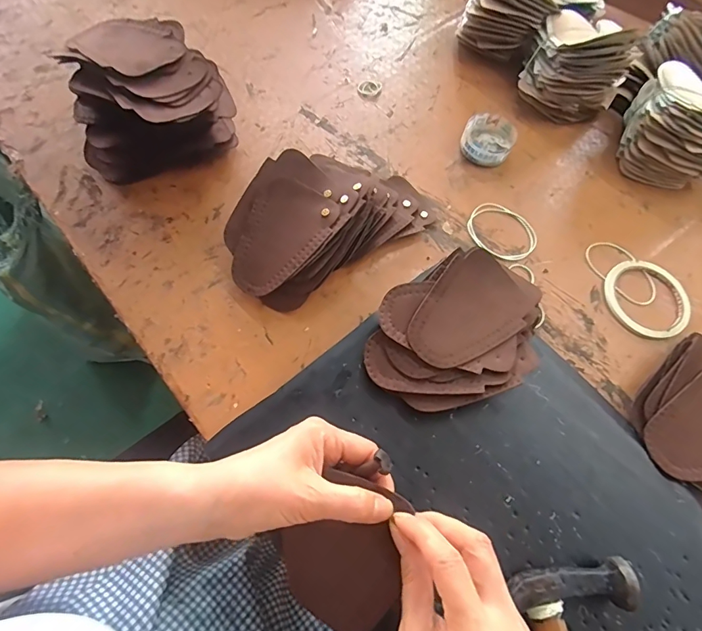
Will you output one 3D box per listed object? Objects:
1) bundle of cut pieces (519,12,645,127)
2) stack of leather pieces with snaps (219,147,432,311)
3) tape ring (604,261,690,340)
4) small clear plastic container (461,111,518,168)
[{"bbox_3d":[0.304,-0.341,0.571,0.123,0.100,0.133,26,67,8],"label":"bundle of cut pieces"},{"bbox_3d":[-0.027,-0.112,0.466,0.229,0.060,0.130,-34,72,-17],"label":"stack of leather pieces with snaps"},{"bbox_3d":[0.332,-0.020,0.481,0.093,0.006,0.094,1,66,-3],"label":"tape ring"},{"bbox_3d":[0.175,-0.224,0.552,0.063,0.024,0.072,23,67,7],"label":"small clear plastic container"}]

